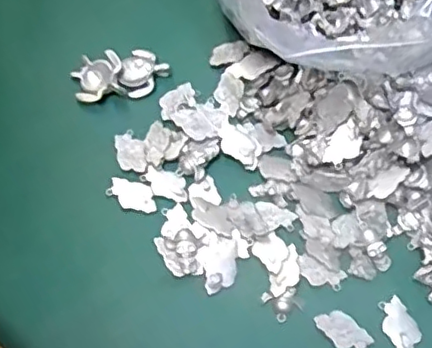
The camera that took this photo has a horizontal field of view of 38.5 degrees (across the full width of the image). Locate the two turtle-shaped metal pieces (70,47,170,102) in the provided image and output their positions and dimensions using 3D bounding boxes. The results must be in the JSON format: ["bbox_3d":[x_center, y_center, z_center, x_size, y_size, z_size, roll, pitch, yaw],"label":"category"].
[{"bbox_3d":[-0.076,-0.080,0.493,0.073,0.017,0.038,-13,63,-6],"label":"two turtle-shaped metal pieces"}]

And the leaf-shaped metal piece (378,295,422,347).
[{"bbox_3d":[0.122,0.101,0.410,0.022,0.004,0.038,-24,65,-11],"label":"leaf-shaped metal piece"}]

